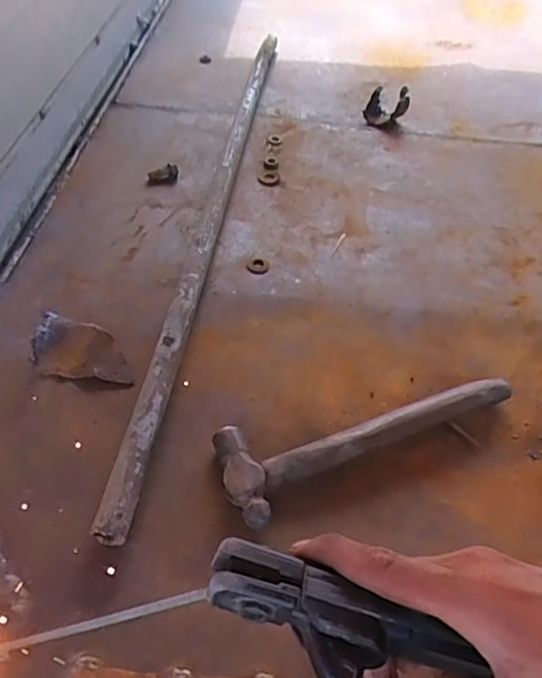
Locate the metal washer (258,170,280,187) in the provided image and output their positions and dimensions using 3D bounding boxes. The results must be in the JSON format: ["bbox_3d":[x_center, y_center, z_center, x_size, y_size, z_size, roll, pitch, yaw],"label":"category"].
[{"bbox_3d":[-0.002,-0.227,0.790,0.030,0.004,0.032,7,47,1],"label":"metal washer"}]

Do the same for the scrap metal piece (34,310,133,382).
[{"bbox_3d":[-0.181,0.005,0.551,0.090,0.027,0.065,4,47,-3],"label":"scrap metal piece"}]

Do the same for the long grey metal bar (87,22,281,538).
[{"bbox_3d":[-0.062,-0.211,0.749,0.026,0.031,0.934,8,47,1],"label":"long grey metal bar"}]

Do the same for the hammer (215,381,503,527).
[{"bbox_3d":[0.090,0.080,0.512,0.280,0.028,0.082,-17,52,-21],"label":"hammer"}]

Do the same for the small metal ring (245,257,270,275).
[{"bbox_3d":[-0.016,-0.086,0.661,0.027,0.006,0.027,3,47,-3],"label":"small metal ring"}]

